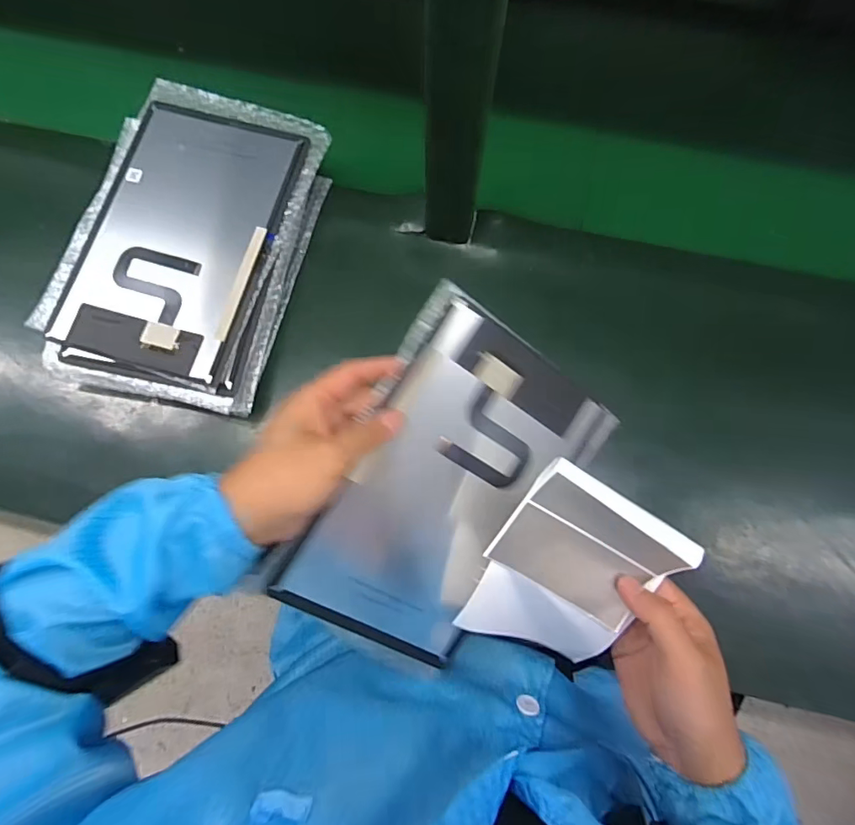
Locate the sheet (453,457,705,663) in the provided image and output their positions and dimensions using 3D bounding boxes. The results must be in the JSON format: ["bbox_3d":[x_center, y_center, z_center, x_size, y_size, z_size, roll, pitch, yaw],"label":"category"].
[{"bbox_3d":[0.098,0.118,0.347,0.113,0.015,0.151,31,115,-2],"label":"sheet"}]

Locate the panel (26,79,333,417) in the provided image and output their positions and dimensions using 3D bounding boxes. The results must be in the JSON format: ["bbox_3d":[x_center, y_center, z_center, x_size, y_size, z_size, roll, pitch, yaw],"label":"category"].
[{"bbox_3d":[-0.233,-0.161,0.483,0.205,0.068,0.303,13,76,2],"label":"panel"}]

